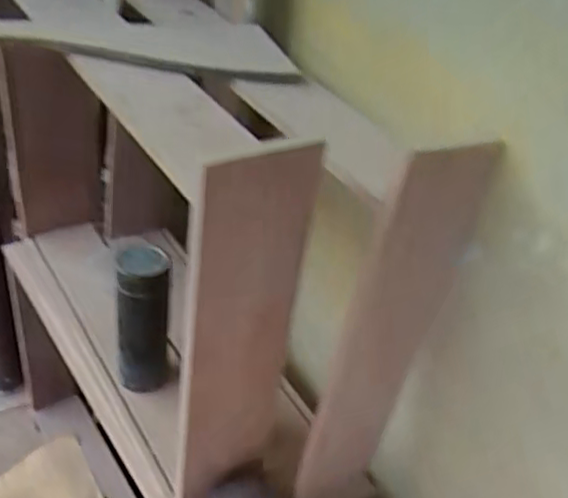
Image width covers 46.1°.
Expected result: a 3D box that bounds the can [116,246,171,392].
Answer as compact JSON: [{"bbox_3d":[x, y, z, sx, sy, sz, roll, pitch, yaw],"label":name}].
[{"bbox_3d":[-0.192,0.102,0.902,0.072,0.224,0.068,-1,39,-12],"label":"can"}]

